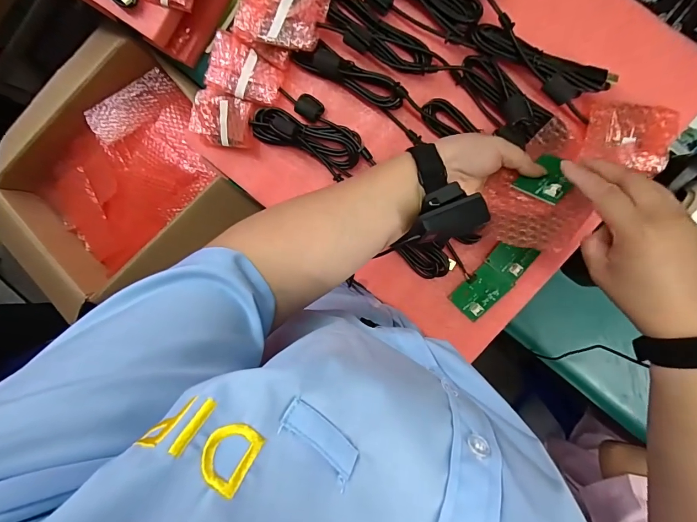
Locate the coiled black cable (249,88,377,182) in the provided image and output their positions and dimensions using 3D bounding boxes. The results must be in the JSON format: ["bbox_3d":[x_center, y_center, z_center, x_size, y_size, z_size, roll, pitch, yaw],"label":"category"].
[{"bbox_3d":[-0.044,-0.158,0.443,0.153,0.031,0.073,33,99,4],"label":"coiled black cable"}]

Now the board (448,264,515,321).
[{"bbox_3d":[0.165,0.038,0.445,0.044,0.006,0.068,45,99,2],"label":"board"}]

